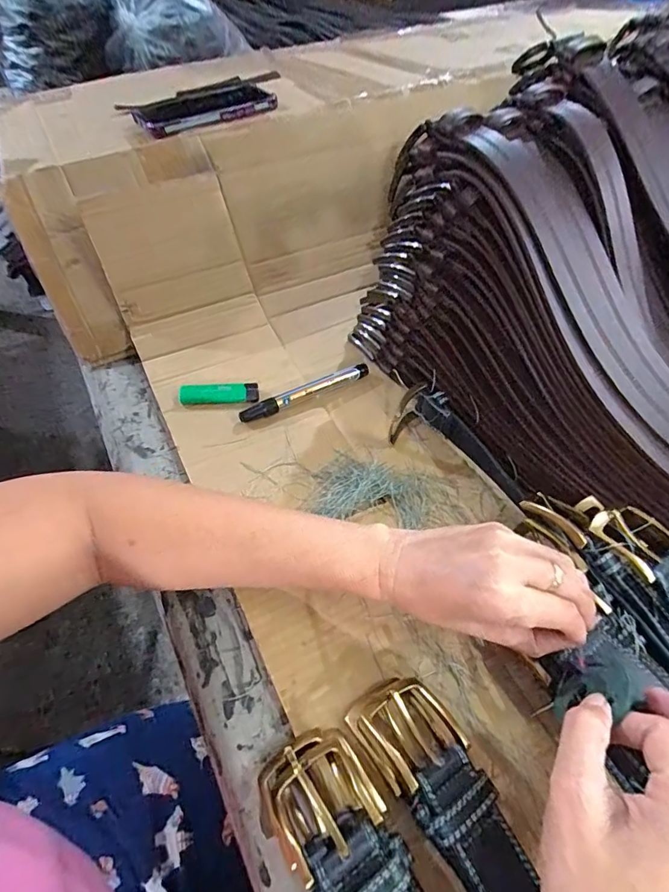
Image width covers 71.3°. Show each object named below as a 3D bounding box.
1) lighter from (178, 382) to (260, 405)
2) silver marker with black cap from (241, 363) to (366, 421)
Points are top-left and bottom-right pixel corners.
[{"bbox_3d":[-0.117,-0.054,0.473,0.078,0.008,0.024,-3,52,-1],"label":"lighter"},{"bbox_3d":[-0.028,-0.058,0.474,0.144,0.012,0.018,-26,56,-17],"label":"silver marker with black cap"}]

